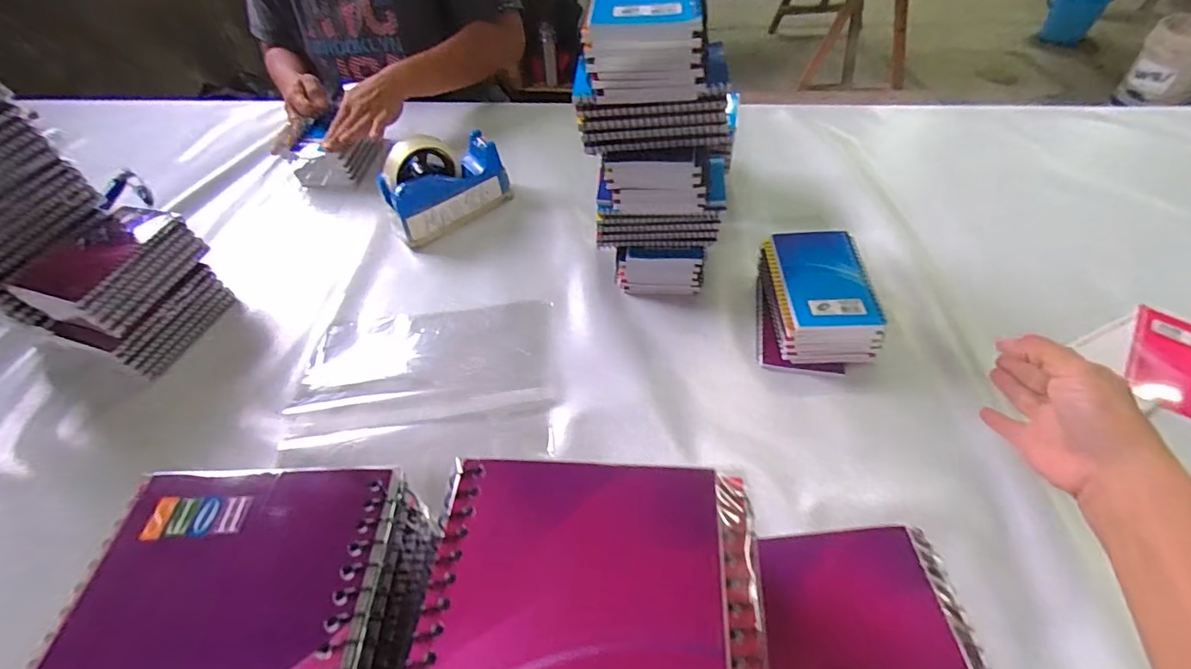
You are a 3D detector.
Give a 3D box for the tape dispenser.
[{"bbox_3d":[-0.194,-0.193,0.658,0.161,0.110,0.061,-32,56,-19],"label":"tape dispenser"}]

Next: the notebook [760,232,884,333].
[{"bbox_3d":[0.230,-0.059,0.518,0.091,0.013,0.124,-2,52,3],"label":"notebook"}]

